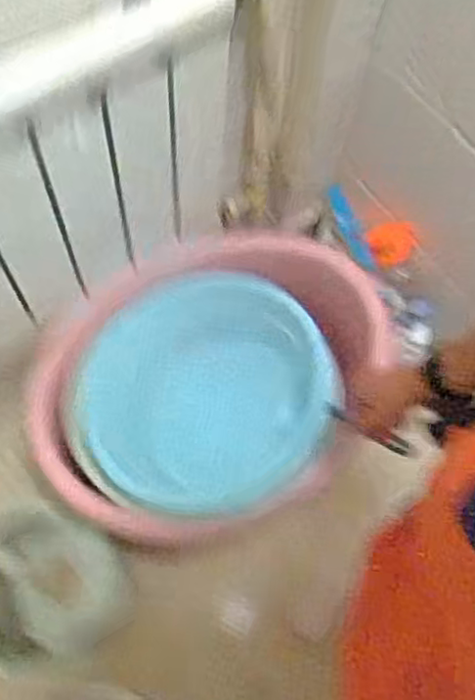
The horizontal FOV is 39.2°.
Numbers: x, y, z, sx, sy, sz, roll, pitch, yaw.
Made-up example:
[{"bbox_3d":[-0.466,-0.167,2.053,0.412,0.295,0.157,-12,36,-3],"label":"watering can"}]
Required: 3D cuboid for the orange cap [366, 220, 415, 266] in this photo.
[{"bbox_3d":[0.313,-0.223,1.368,0.092,0.042,0.093,1,66,-2],"label":"orange cap"}]

